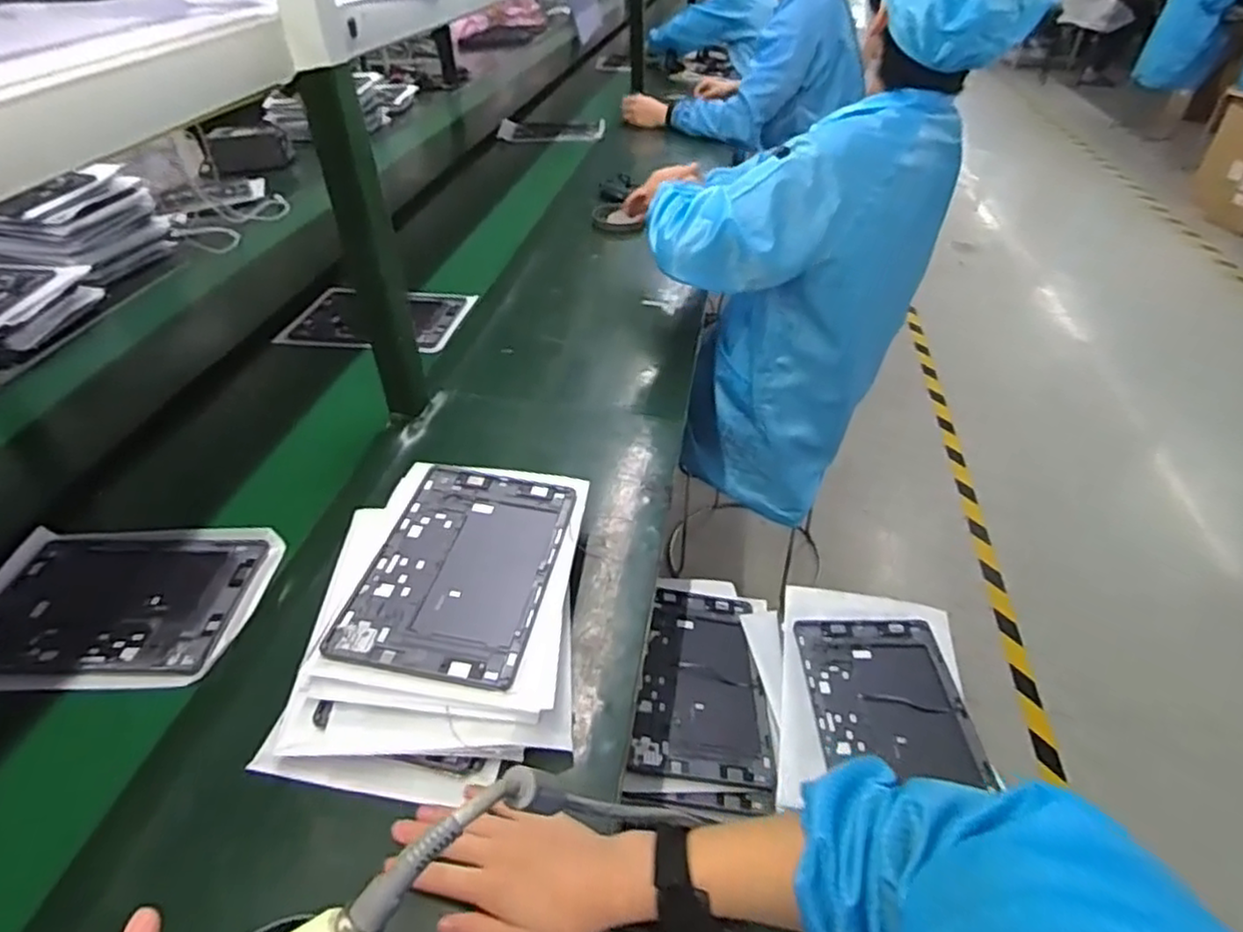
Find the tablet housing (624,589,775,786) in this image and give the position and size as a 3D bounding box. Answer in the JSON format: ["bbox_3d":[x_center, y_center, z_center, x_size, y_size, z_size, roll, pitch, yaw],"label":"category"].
[{"bbox_3d":[0.096,0.251,0.830,0.152,0.011,0.253,12,40,-3],"label":"tablet housing"}]

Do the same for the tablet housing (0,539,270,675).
[{"bbox_3d":[-0.507,0.135,0.706,0.245,0.008,0.168,0,40,1],"label":"tablet housing"}]

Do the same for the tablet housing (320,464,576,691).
[{"bbox_3d":[-0.151,0.093,0.679,0.166,0.006,0.255,9,40,5],"label":"tablet housing"}]

